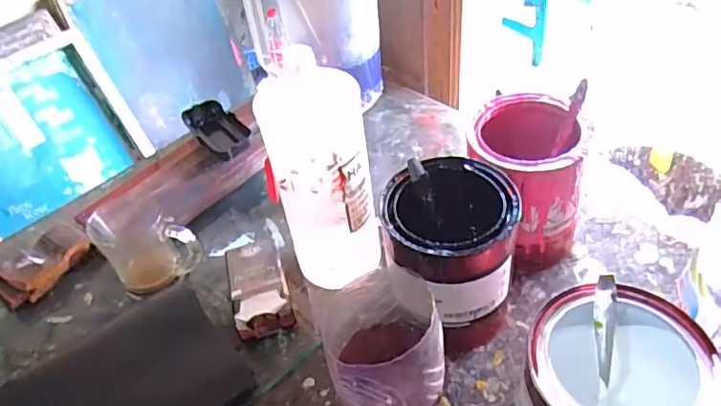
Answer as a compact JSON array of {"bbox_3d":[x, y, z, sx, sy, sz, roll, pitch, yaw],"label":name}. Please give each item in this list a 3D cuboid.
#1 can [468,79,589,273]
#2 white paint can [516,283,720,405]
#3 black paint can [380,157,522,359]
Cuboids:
[{"bbox_3d":[0.160,-0.017,0.532,0.100,0.144,0.105,-4,44,4],"label":"can"},{"bbox_3d":[0.166,0.137,0.382,0.105,0.139,0.114,-4,44,4],"label":"white paint can"},{"bbox_3d":[0.078,0.046,0.482,0.101,0.129,0.106,-4,44,4],"label":"black paint can"}]

